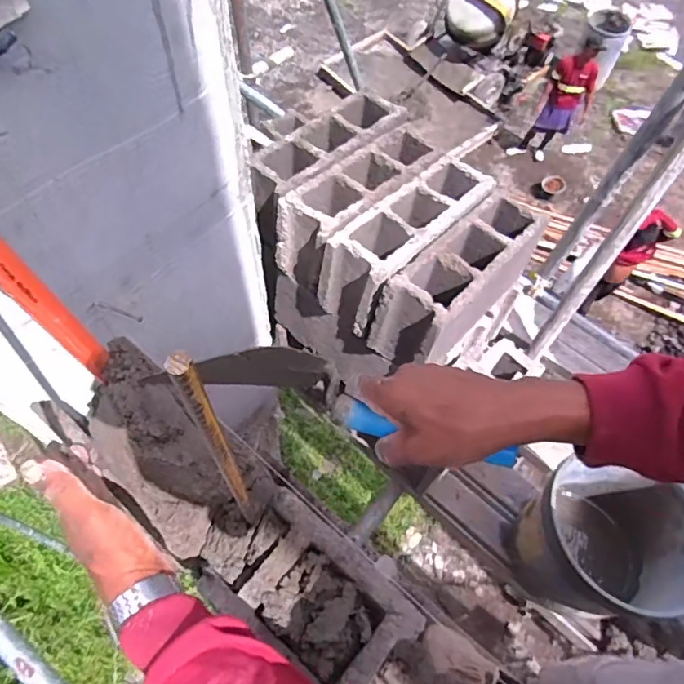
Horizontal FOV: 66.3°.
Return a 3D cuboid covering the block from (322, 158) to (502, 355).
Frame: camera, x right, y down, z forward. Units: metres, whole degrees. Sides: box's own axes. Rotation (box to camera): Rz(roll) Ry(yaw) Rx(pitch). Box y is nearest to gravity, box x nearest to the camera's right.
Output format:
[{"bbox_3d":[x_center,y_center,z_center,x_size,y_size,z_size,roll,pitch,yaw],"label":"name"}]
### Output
[{"bbox_3d":[0.132,-0.199,1.045,0.135,0.225,0.410,38,66,16],"label":"block"}]

